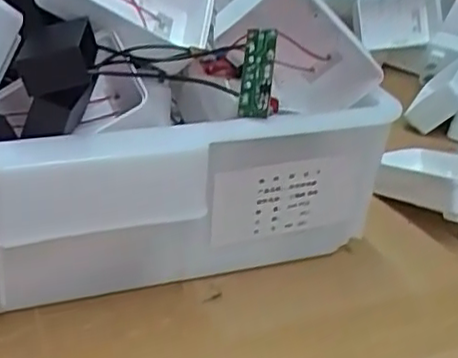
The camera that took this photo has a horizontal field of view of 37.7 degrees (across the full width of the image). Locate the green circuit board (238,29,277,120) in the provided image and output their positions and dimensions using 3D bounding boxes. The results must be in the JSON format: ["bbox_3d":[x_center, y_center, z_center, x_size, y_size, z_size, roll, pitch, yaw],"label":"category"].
[{"bbox_3d":[0.014,-0.052,0.336,0.015,0.043,0.007,7,7,2],"label":"green circuit board"}]

